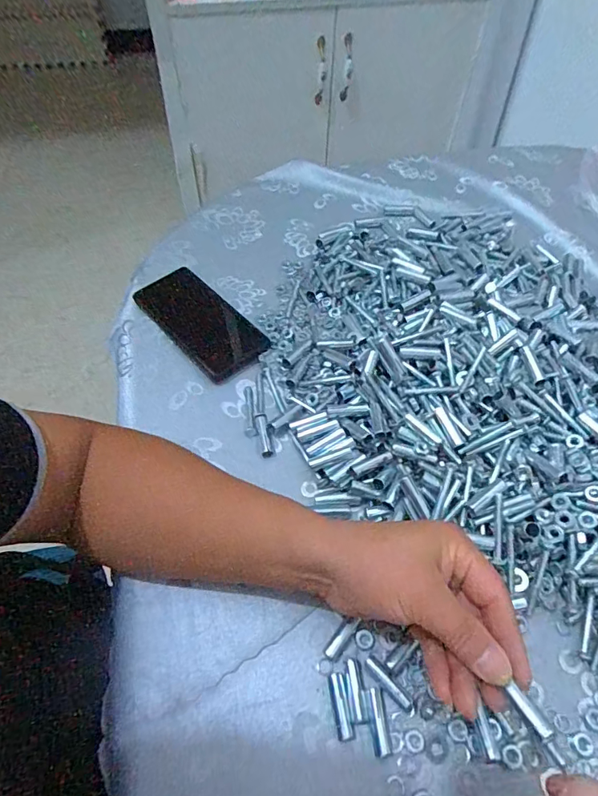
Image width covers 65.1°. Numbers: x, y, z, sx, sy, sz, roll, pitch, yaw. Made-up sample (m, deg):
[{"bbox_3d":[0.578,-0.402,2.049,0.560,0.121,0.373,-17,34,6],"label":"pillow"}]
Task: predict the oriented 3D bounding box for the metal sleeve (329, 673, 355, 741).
[{"bbox_3d":[0.028,0.213,0.324,0.011,0.009,0.039,-9,57,-6],"label":"metal sleeve"}]

